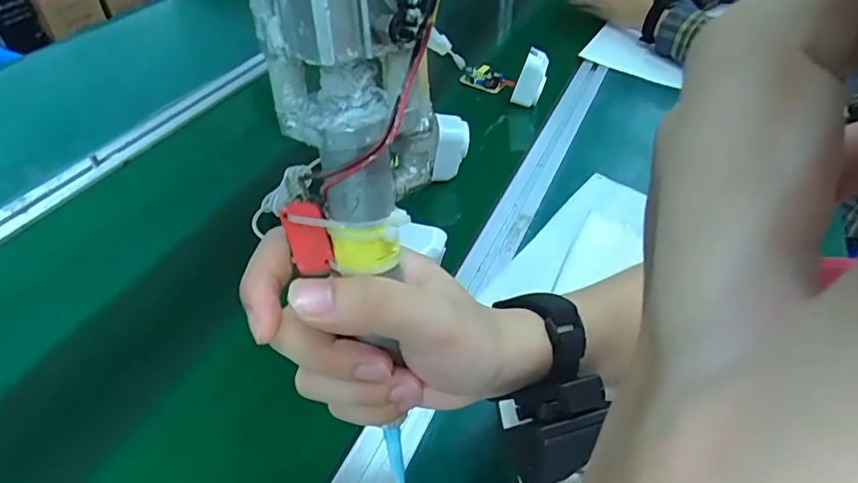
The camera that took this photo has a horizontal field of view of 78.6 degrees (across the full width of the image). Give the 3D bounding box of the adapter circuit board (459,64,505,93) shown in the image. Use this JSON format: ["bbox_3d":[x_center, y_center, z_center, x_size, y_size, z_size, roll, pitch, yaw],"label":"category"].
[{"bbox_3d":[0.075,-0.231,0.738,0.075,0.035,0.019,25,47,39],"label":"adapter circuit board"}]

